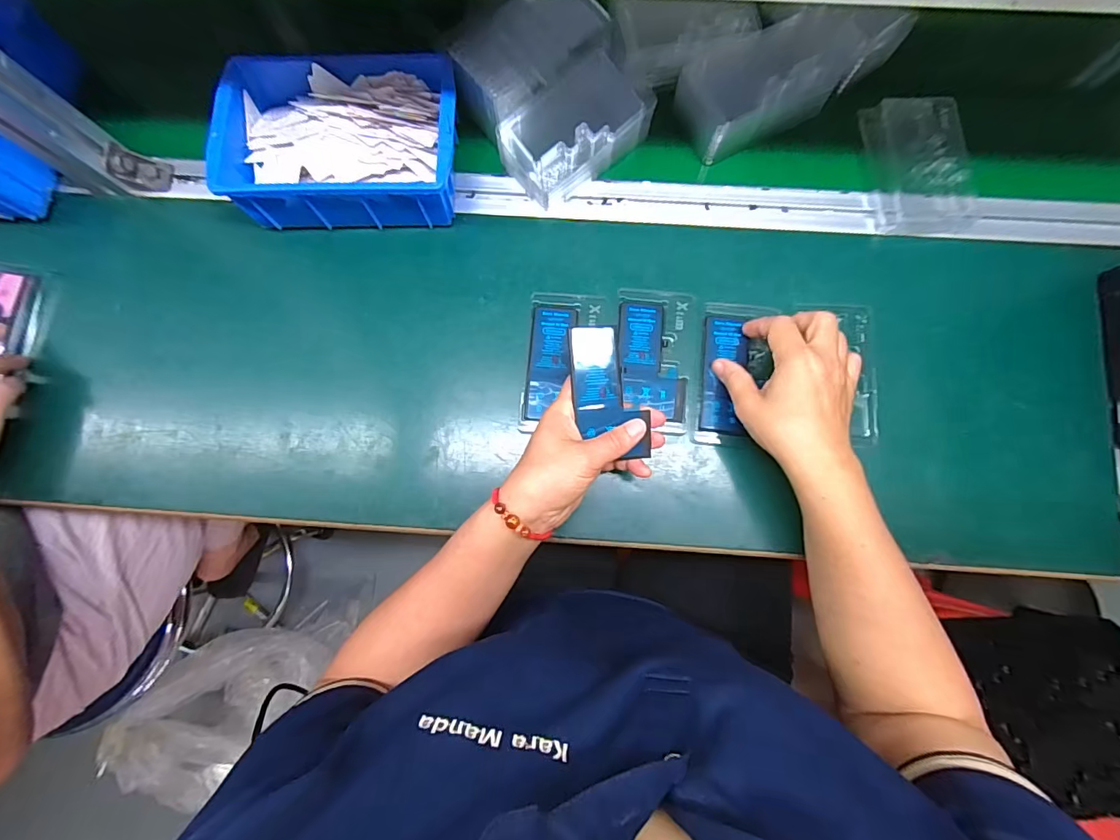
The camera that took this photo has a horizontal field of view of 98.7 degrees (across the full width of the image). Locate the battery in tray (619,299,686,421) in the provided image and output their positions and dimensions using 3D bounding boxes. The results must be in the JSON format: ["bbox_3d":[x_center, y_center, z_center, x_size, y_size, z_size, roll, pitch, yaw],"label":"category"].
[{"bbox_3d":[0.081,-0.053,0.428,0.054,0.006,0.108,-4,81,0],"label":"battery in tray"}]

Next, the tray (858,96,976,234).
[{"bbox_3d":[0.333,-0.239,0.450,0.084,0.025,0.128,-1,81,1],"label":"tray"}]

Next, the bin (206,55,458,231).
[{"bbox_3d":[-0.195,-0.252,0.443,0.204,0.066,0.139,2,81,1],"label":"bin"}]

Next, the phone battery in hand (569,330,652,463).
[{"bbox_3d":[0.039,-0.021,0.371,0.057,0.004,0.103,-8,91,-16],"label":"phone battery in hand"}]

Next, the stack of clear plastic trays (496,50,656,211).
[{"bbox_3d":[0.015,-0.269,0.450,0.139,0.051,0.077,-37,83,-5],"label":"stack of clear plastic trays"}]

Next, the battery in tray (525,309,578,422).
[{"bbox_3d":[-0.008,-0.052,0.432,0.038,0.008,0.102,5,81,2],"label":"battery in tray"}]

